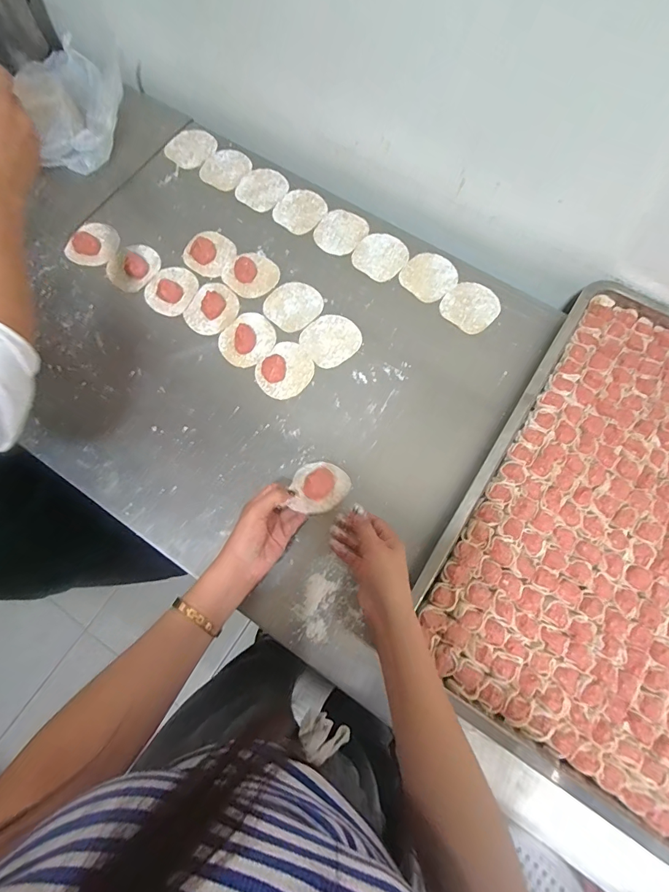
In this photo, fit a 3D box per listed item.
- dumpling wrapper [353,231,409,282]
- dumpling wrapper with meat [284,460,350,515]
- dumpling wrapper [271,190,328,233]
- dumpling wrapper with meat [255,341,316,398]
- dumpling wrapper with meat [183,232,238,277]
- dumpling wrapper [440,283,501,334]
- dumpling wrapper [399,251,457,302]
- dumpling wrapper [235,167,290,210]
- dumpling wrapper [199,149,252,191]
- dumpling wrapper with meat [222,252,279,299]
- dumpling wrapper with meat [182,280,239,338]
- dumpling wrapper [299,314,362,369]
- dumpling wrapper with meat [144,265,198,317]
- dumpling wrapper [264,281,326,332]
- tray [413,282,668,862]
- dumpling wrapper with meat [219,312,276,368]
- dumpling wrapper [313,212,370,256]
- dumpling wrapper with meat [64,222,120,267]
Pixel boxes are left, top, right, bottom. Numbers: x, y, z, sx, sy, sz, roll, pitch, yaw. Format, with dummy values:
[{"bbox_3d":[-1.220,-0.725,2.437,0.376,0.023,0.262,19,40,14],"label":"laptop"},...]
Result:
[{"bbox_3d":[0.073,-0.303,0.661,0.079,0.004,0.084,0,74,1],"label":"dumpling wrapper"},{"bbox_3d":[-0.022,0.041,0.488,0.074,0.025,0.079,4,41,7],"label":"dumpling wrapper with meat"},{"bbox_3d":[-0.056,-0.393,0.688,0.078,0.004,0.085,0,74,1],"label":"dumpling wrapper"},{"bbox_3d":[-0.072,-0.112,0.598,0.074,0.016,0.084,41,78,11],"label":"dumpling wrapper with meat"},{"bbox_3d":[-0.200,-0.311,0.662,0.071,0.014,0.076,0,74,1],"label":"dumpling wrapper with meat"},{"bbox_3d":[0.208,-0.214,0.631,0.078,0.004,0.082,0,74,1],"label":"dumpling wrapper"},{"bbox_3d":[0.148,-0.266,0.650,0.080,0.004,0.083,0,74,1],"label":"dumpling wrapper"},{"bbox_3d":[-0.122,-0.439,0.703,0.077,0.004,0.089,32,77,9],"label":"dumpling wrapper"},{"bbox_3d":[-0.190,-0.479,0.718,0.076,0.006,0.084,37,79,9],"label":"dumpling wrapper"},{"bbox_3d":[-0.131,-0.273,0.647,0.076,0.020,0.082,0,74,1],"label":"dumpling wrapper with meat"},{"bbox_3d":[-0.185,-0.213,0.629,0.073,0.019,0.087,27,76,8],"label":"dumpling wrapper with meat"},{"bbox_3d":[-0.005,-0.160,0.620,0.083,0.004,0.078,-38,77,-9],"label":"dumpling wrapper"},{"bbox_3d":[-0.253,-0.247,0.637,0.079,0.023,0.083,0,74,1],"label":"dumpling wrapper with meat"},{"bbox_3d":[-0.063,-0.217,0.637,0.084,0.004,0.079,0,74,1],"label":"dumpling wrapper"},{"bbox_3d":[0.374,0.094,0.513,0.386,0.050,0.595,32,77,9],"label":"tray"},{"bbox_3d":[-0.131,-0.162,0.614,0.084,0.016,0.076,-40,77,-10],"label":"dumpling wrapper with meat"},{"bbox_3d":[0.009,-0.349,0.677,0.072,0.006,0.089,36,77,10],"label":"dumpling wrapper"},{"bbox_3d":[-0.389,-0.324,0.667,0.083,0.011,0.073,-42,78,-10],"label":"dumpling wrapper with meat"}]

